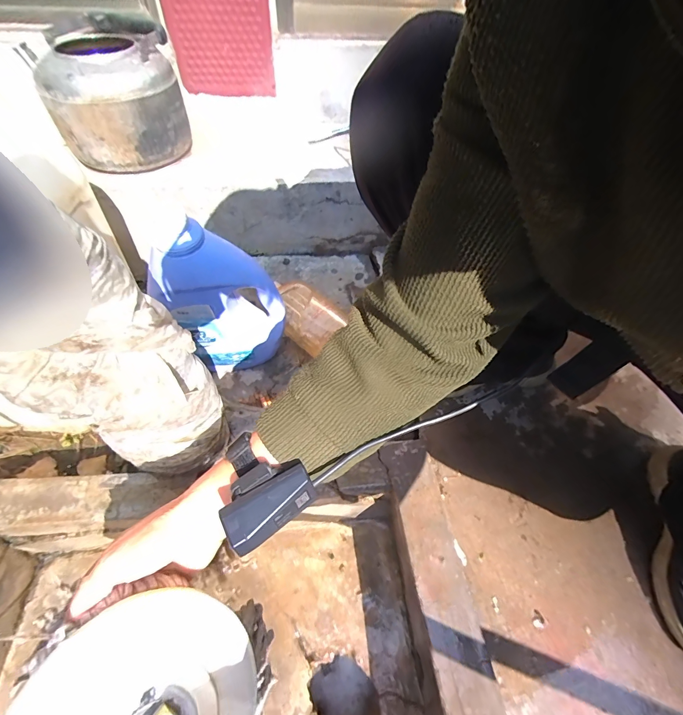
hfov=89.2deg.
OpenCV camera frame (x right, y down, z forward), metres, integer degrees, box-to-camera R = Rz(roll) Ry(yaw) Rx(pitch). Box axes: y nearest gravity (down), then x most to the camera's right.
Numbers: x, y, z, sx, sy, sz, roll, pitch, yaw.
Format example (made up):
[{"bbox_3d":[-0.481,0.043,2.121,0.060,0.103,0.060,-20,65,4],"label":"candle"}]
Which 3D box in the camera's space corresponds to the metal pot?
[{"bbox_3d":[-0.388,-0.439,0.607,0.158,0.158,0.168,1,51,-1],"label":"metal pot"}]

